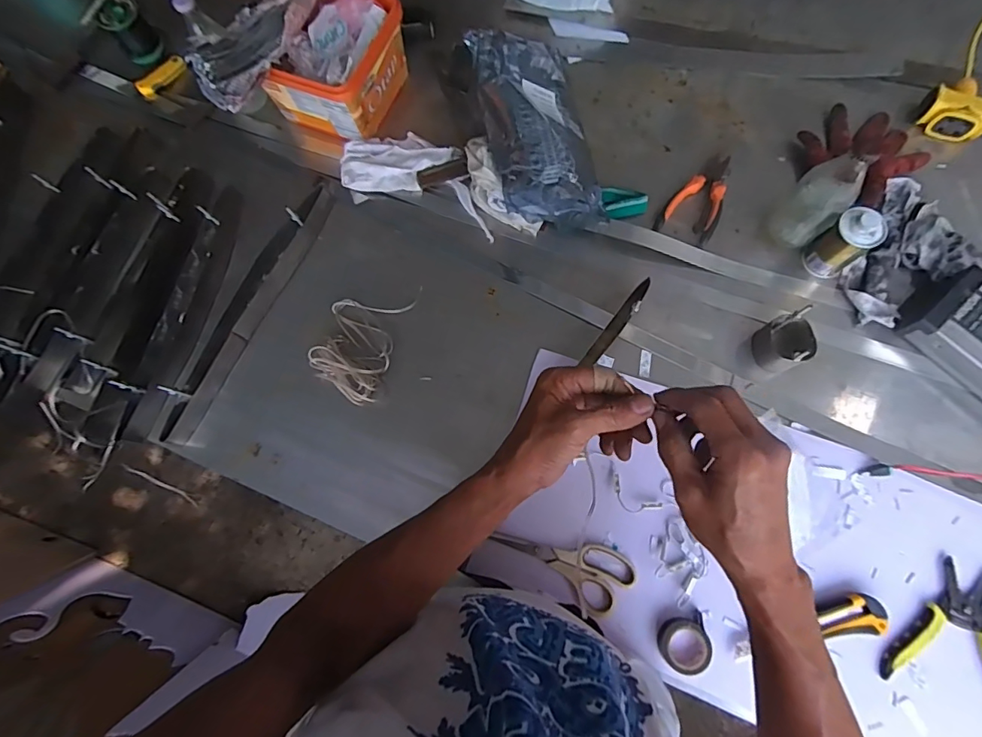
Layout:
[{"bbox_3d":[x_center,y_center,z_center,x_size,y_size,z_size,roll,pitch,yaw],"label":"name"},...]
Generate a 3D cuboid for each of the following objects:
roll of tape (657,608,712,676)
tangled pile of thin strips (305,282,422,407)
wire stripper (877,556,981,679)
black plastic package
[{"bbox_3d":[0.221,0.313,0.544,0.059,0.014,0.056,0,74,2],"label":"roll of tape"},{"bbox_3d":[-0.183,-0.040,0.673,0.104,0.025,0.163,18,75,7],"label":"tangled pile of thin strips"},{"bbox_3d":[0.518,0.293,0.532,0.133,0.010,0.147,19,75,7],"label":"wire stripper"},{"bbox_3d":[0.065,-0.349,0.700,0.150,0.073,0.314,-11,74,-1],"label":"black plastic package"}]

